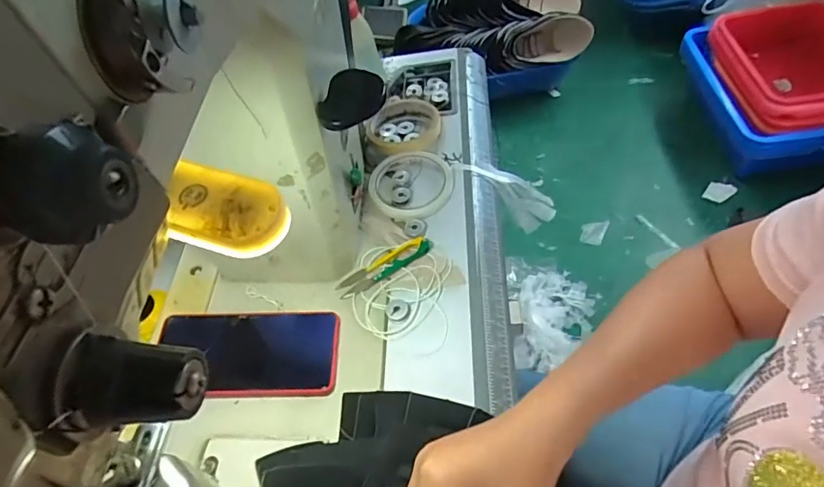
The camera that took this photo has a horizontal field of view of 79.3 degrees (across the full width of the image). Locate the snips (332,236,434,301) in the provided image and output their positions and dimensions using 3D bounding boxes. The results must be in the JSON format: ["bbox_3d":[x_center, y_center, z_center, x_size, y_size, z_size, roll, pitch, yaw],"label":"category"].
[{"bbox_3d":[-0.027,0.021,0.506,0.105,0.011,0.024,-27,58,-15],"label":"snips"}]

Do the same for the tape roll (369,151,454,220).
[{"bbox_3d":[-0.001,-0.068,0.568,0.096,0.012,0.094,0,55,3],"label":"tape roll"}]

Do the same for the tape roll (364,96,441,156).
[{"bbox_3d":[-0.015,-0.150,0.624,0.096,0.018,0.102,-2,55,2],"label":"tape roll"}]

